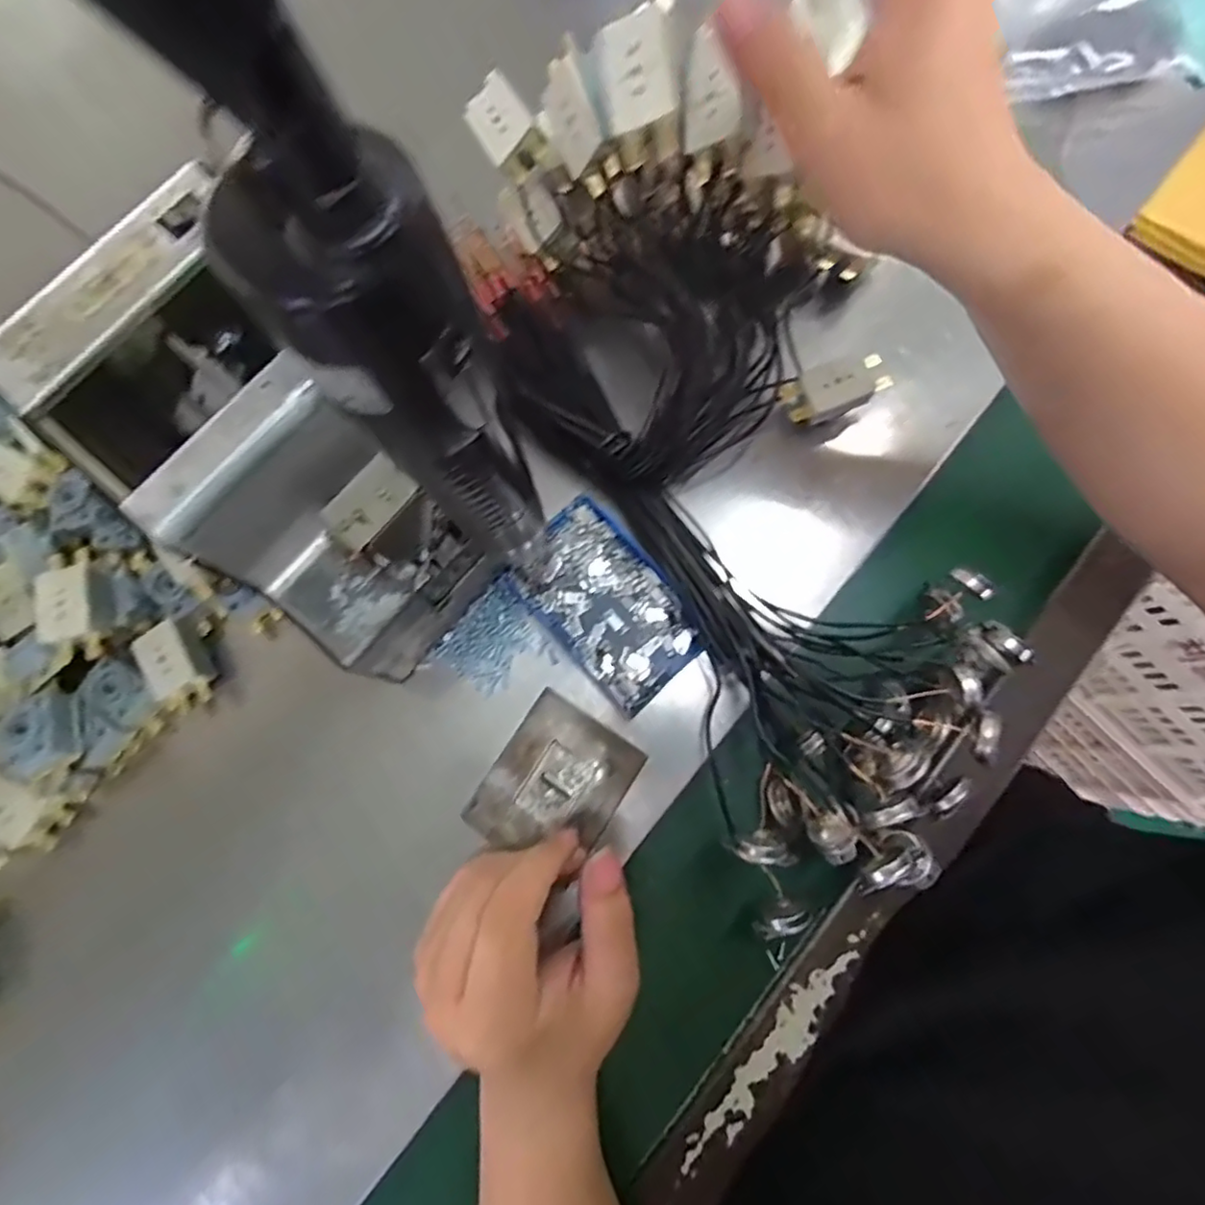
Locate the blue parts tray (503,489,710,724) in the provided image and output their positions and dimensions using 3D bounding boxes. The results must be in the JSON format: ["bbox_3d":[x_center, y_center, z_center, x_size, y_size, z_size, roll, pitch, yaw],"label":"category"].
[{"bbox_3d":[0.003,0.000,0.350,0.069,0.008,0.111,-41,81,-7],"label":"blue parts tray"}]

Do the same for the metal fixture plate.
[{"bbox_3d":[-0.024,0.094,0.315,0.064,0.013,0.077,32,80,7],"label":"metal fixture plate"}]

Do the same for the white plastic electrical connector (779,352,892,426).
[{"bbox_3d":[0.133,-0.123,0.356,0.058,0.015,0.025,-15,78,12],"label":"white plastic electrical connector"}]

